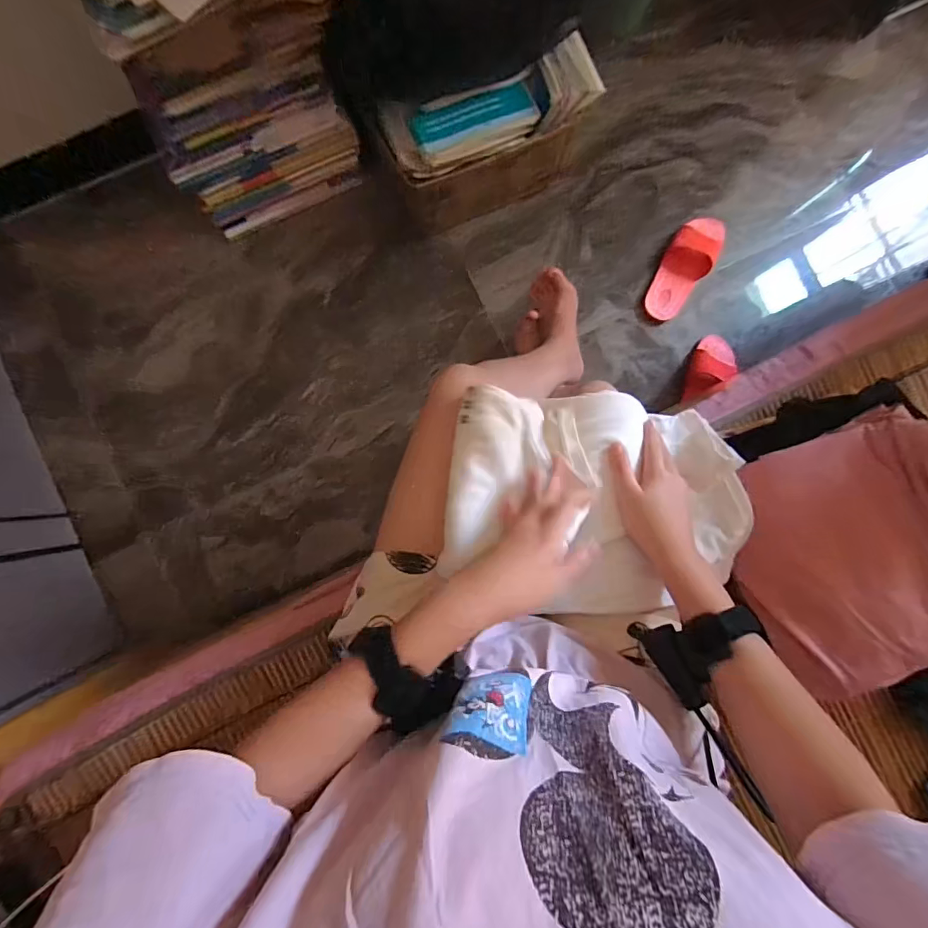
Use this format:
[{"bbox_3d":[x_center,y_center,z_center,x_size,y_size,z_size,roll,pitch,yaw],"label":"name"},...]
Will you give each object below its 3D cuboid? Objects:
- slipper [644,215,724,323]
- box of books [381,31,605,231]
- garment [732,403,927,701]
[{"bbox_3d":[0.442,-0.395,0.965,0.089,0.049,0.219,29,86,-1],"label":"slipper"},{"bbox_3d":[0.053,-0.570,0.865,0.354,0.181,0.140,-27,89,-3],"label":"box of books"},{"bbox_3d":[0.407,0.095,0.494,0.217,0.045,0.250,-26,84,24],"label":"garment"}]

